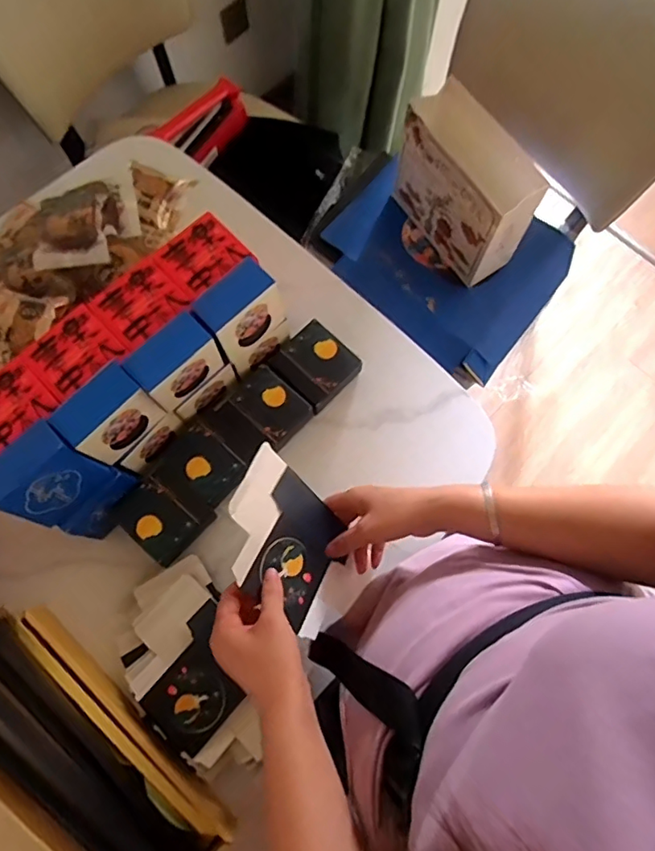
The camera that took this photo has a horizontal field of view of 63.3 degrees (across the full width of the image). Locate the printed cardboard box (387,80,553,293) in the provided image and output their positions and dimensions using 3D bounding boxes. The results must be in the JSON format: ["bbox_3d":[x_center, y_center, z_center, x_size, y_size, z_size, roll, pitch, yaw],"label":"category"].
[{"bbox_3d":[0.251,-0.437,0.994,0.114,0.233,0.278,-33,78,-8],"label":"printed cardboard box"}]

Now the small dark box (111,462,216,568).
[{"bbox_3d":[-0.194,0.106,0.637,0.093,0.025,0.085,42,79,9],"label":"small dark box"}]

